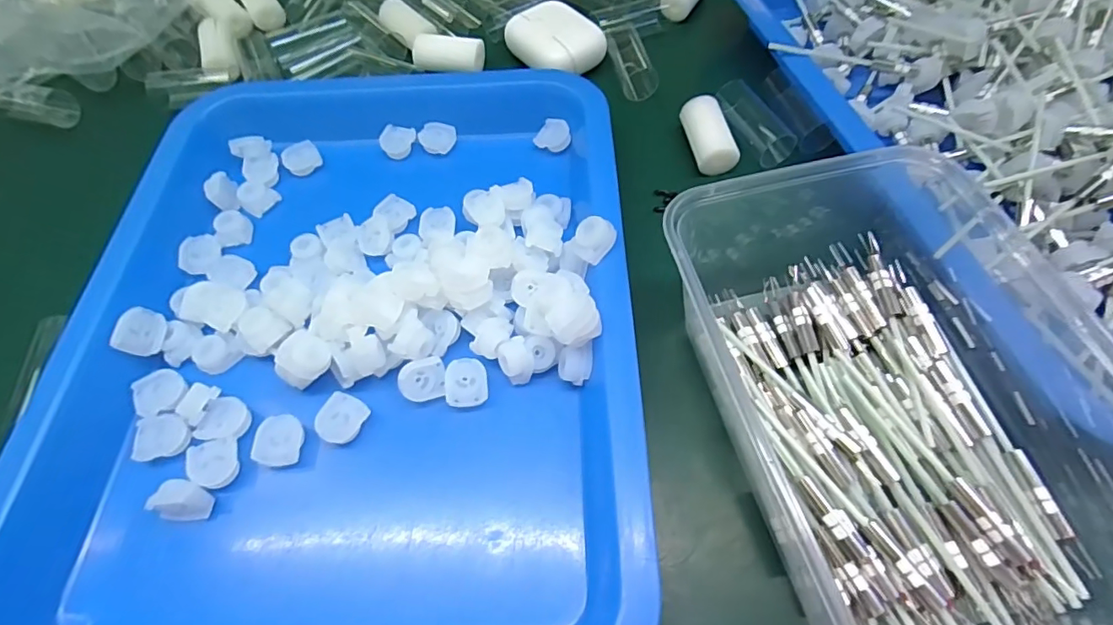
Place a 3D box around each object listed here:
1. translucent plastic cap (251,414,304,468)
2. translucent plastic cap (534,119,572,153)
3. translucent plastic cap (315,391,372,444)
[{"bbox_3d":[-0.106,0.049,0.208,0.017,0.004,0.019,9,67,-11],"label":"translucent plastic cap"},{"bbox_3d":[-0.001,-0.096,0.293,0.019,0.007,0.019,35,103,14],"label":"translucent plastic cap"},{"bbox_3d":[-0.085,0.042,0.213,0.016,0.009,0.018,21,62,14],"label":"translucent plastic cap"}]

